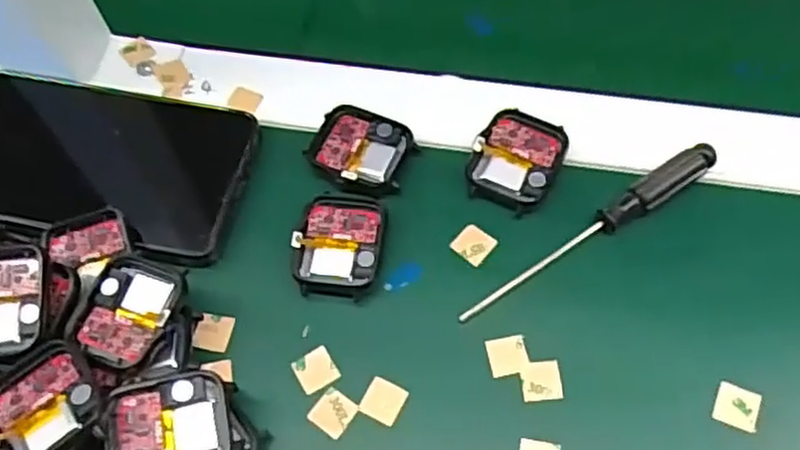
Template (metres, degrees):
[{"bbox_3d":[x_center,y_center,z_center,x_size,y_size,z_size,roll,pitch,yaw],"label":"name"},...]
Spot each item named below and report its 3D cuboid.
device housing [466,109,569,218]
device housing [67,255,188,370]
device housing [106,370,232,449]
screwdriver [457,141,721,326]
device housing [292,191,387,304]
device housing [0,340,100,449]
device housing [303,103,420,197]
[{"bbox_3d":[0.053,-0.029,0.325,0.038,0.010,0.046,22,64,15],"label":"device housing"},{"bbox_3d":[-0.106,0.033,0.280,0.037,0.005,0.042,17,64,15],"label":"device housing"},{"bbox_3d":[-0.083,0.073,0.260,0.040,0.010,0.041,-6,69,-15],"label":"device housing"},{"bbox_3d":[0.082,0.003,0.305,0.129,0.016,0.012,-31,63,-13],"label":"screwdriver"},{"bbox_3d":[-0.026,0.009,0.310,0.036,0.008,0.046,6,61,7],"label":"device housing"},{"bbox_3d":[-0.127,0.063,0.254,0.036,0.014,0.040,-36,65,-16],"label":"device housing"},{"bbox_3d":[-0.018,-0.034,0.330,0.045,0.007,0.038,22,64,15],"label":"device housing"}]

